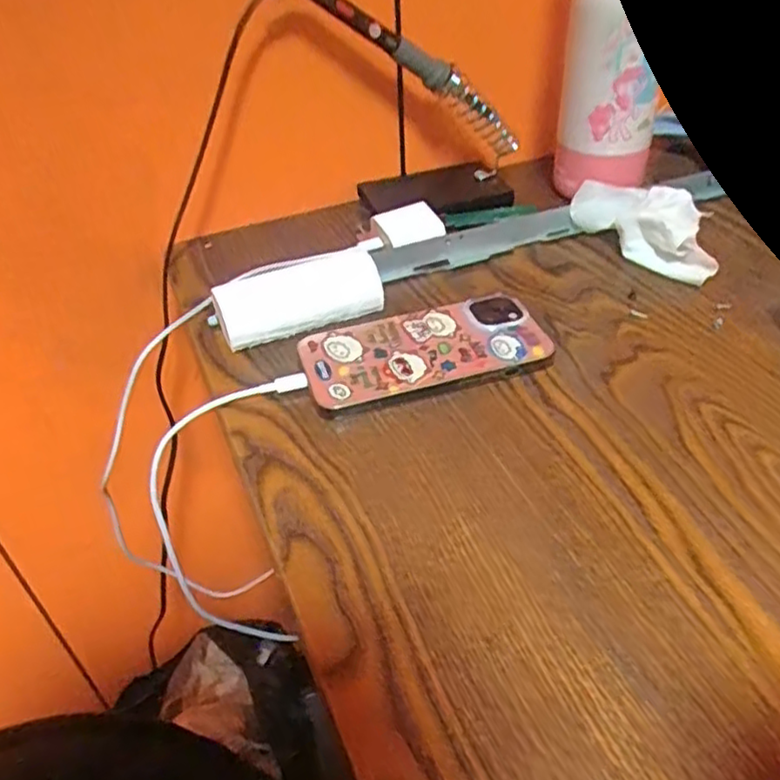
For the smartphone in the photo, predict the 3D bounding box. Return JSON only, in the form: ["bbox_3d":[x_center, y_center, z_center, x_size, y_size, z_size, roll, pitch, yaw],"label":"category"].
[{"bbox_3d":[0.021,-0.023,0.402,0.140,0.011,0.067,-14,42,-12],"label":"smartphone"}]

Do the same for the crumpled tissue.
[{"bbox_3d":[0.187,-0.116,0.478,0.055,0.029,0.110,-29,47,-27],"label":"crumpled tissue"}]

